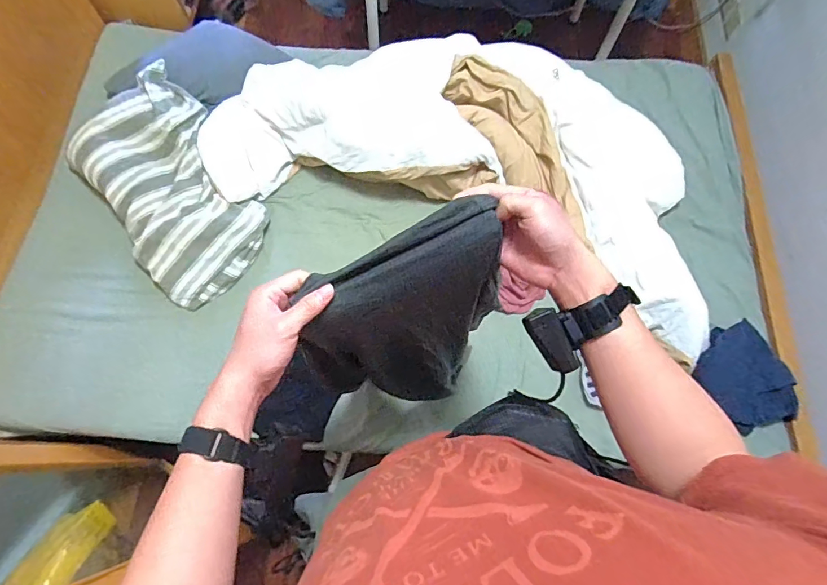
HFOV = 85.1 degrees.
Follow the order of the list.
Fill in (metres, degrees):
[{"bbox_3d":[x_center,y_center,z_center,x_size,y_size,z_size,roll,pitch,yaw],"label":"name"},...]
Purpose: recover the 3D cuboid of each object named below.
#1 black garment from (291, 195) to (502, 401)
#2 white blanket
[{"bbox_3d":[-0.010,0.063,0.603,0.246,0.376,0.124,-27,73,-9],"label":"black garment"},{"bbox_3d":[0.152,-0.394,1.217,1.331,0.195,0.687,19,72,6],"label":"white blanket"}]

